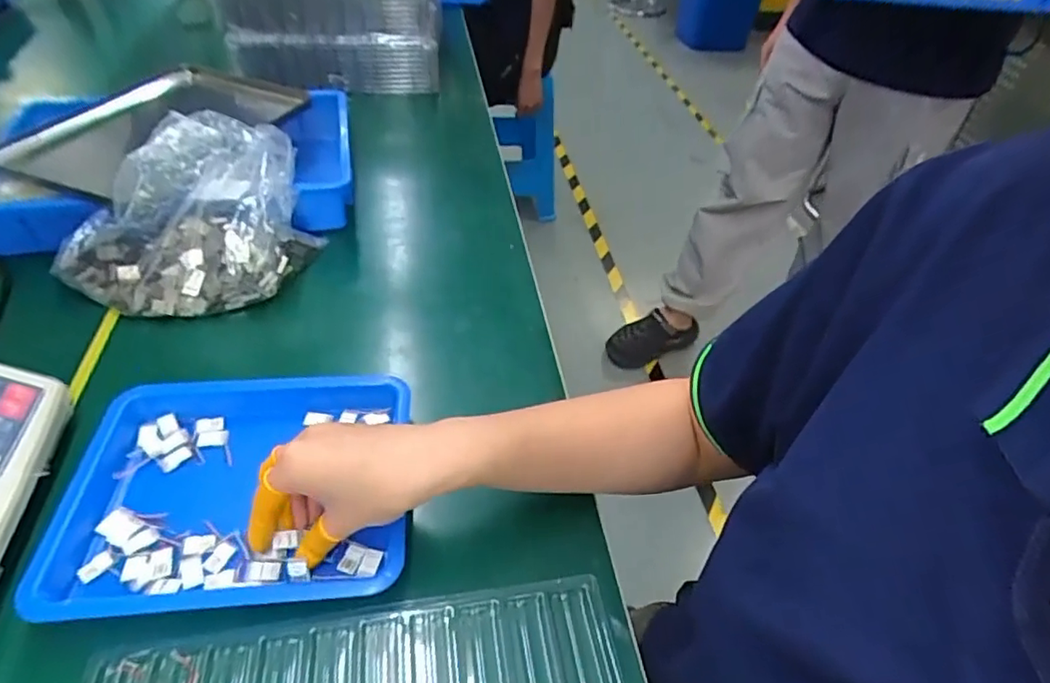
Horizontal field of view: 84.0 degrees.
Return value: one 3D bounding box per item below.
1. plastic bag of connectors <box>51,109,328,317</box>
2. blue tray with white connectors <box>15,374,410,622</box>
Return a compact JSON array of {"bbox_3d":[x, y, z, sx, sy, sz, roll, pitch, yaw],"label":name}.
[{"bbox_3d":[-0.302,-0.121,0.556,0.168,0.118,0.205,18,44,13],"label":"plastic bag of connectors"},{"bbox_3d":[-0.197,0.099,0.401,0.225,0.032,0.171,-1,43,-7],"label":"blue tray with white connectors"}]

